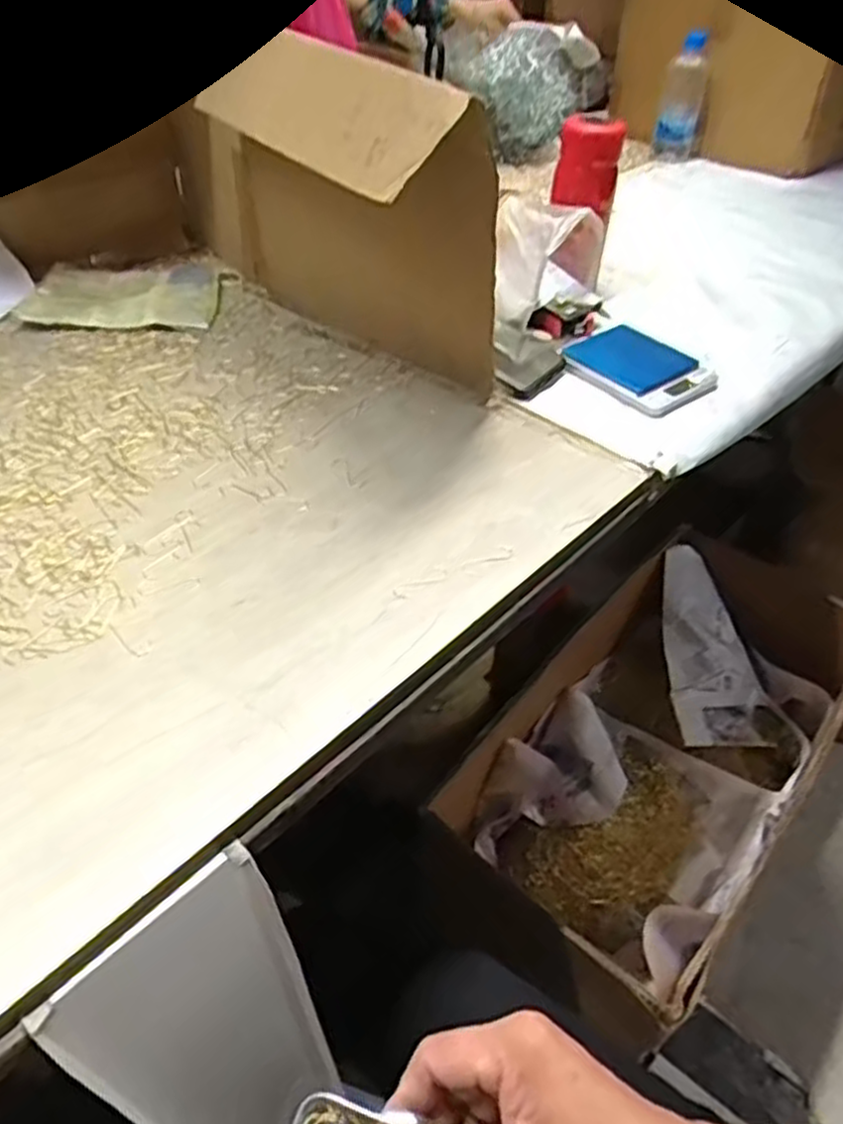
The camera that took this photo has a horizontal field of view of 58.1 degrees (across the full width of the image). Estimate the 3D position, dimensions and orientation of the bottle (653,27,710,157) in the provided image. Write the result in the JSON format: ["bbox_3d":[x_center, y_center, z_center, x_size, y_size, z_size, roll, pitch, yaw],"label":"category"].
[{"bbox_3d":[0.476,-0.845,1.382,0.074,0.183,0.062,11,43,9],"label":"bottle"}]

